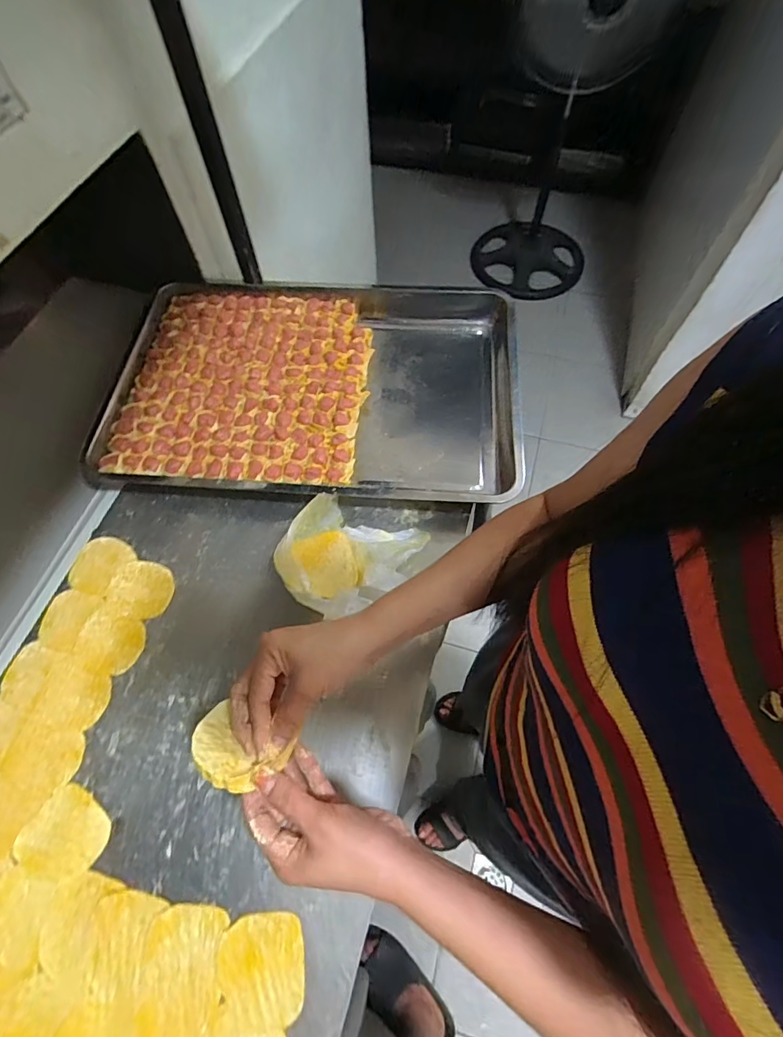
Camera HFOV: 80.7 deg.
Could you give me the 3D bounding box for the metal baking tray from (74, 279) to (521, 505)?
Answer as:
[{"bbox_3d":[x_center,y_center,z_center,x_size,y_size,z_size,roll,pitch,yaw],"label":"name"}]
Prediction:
[{"bbox_3d":[-0.114,-0.199,0.702,0.596,0.059,0.389,5,63,3],"label":"metal baking tray"}]

